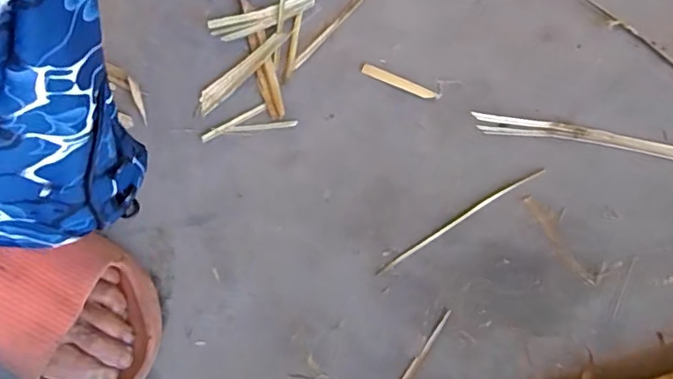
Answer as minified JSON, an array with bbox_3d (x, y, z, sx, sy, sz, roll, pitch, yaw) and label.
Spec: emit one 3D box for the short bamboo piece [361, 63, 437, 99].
[{"bbox_3d":[0.057,-0.099,0.499,0.071,0.004,0.012,27,69,8],"label":"short bamboo piece"}]

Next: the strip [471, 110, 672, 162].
[{"bbox_3d":[0.260,-0.041,0.479,0.274,0.007,0.023,10,67,2],"label":"strip"}]

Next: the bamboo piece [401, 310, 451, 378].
[{"bbox_3d":[0.067,0.119,0.409,0.006,0.004,0.068,34,70,11],"label":"bamboo piece"}]

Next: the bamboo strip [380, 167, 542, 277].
[{"bbox_3d":[0.105,0.023,0.451,0.171,0.004,0.008,-29,72,-13],"label":"bamboo strip"}]

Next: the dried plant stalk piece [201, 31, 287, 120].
[{"bbox_3d":[-0.087,-0.110,0.496,0.021,0.008,0.105,41,72,14],"label":"dried plant stalk piece"}]

